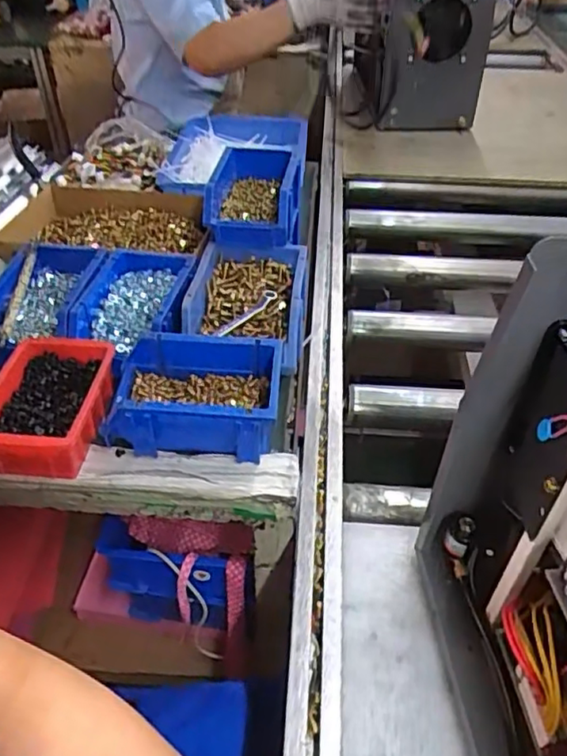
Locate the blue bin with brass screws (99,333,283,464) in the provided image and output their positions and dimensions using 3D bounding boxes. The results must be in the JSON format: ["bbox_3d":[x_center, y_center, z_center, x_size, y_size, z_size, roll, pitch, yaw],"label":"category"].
[{"bbox_3d":[-0.083,0.020,0.576,0.154,0.074,0.098,2,42,2],"label":"blue bin with brass screws"}]

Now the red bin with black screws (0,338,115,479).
[{"bbox_3d":[-0.228,0.026,0.581,0.109,0.054,0.141,0,42,0],"label":"red bin with black screws"}]

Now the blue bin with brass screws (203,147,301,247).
[{"bbox_3d":[-0.036,-0.231,0.768,0.103,0.072,0.166,4,42,4],"label":"blue bin with brass screws"}]

